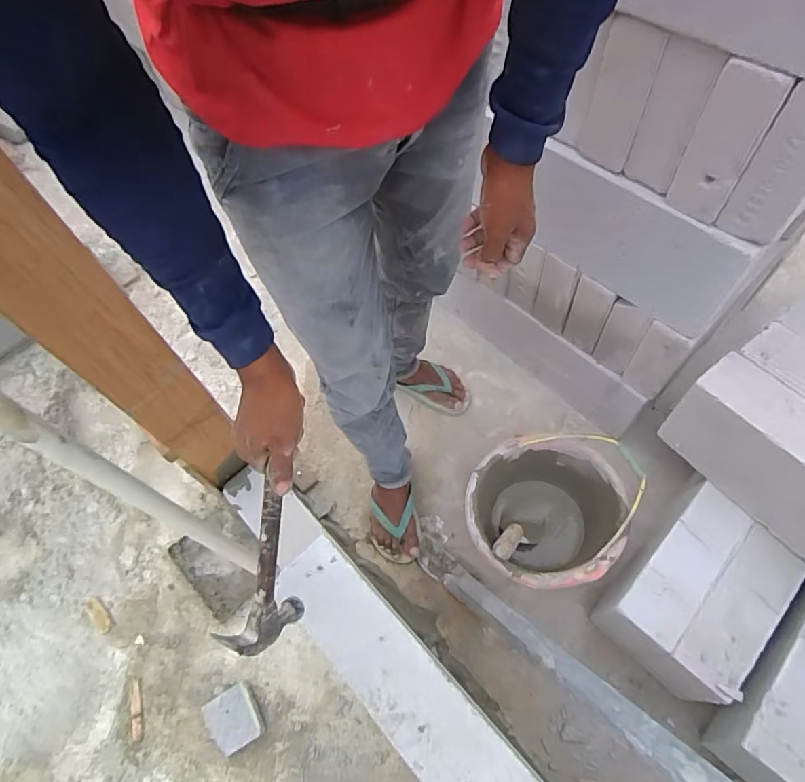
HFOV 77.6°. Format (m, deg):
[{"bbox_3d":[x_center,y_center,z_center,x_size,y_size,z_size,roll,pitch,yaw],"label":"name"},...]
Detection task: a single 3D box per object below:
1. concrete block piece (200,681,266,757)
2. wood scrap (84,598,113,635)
[{"bbox_3d":[-0.315,0.611,0.933,0.091,0.029,0.098,-29,62,-11],"label":"concrete block piece"},{"bbox_3d":[-0.636,0.470,1.048,0.030,0.006,0.086,-39,65,-16],"label":"wood scrap"}]

